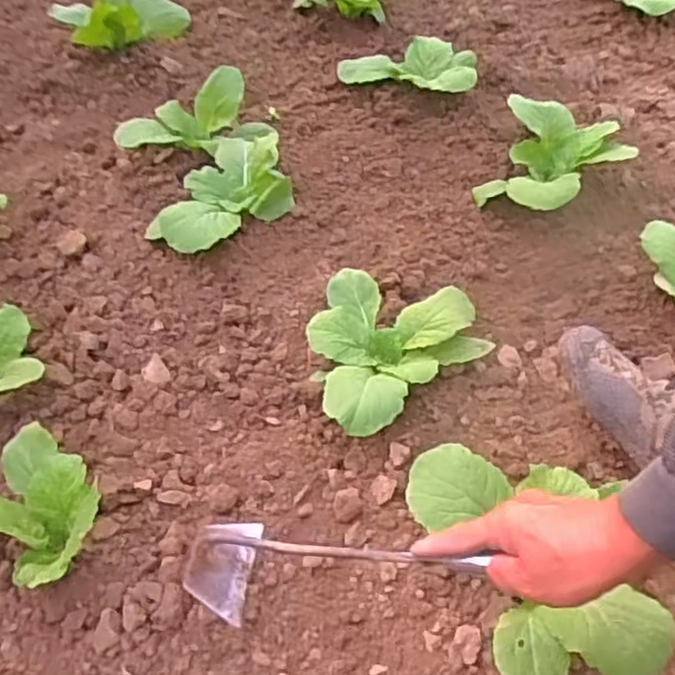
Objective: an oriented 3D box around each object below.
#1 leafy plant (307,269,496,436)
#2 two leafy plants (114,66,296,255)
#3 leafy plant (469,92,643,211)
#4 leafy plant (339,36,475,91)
[{"bbox_3d":[0.040,0.001,0.763,0.224,0.063,0.187,-38,61,-24],"label":"leafy plant"},{"bbox_3d":[-0.178,-0.233,0.947,0.210,0.086,0.299,-15,54,-9],"label":"two leafy plants"},{"bbox_3d":[0.297,-0.236,0.935,0.179,0.086,0.213,20,56,16],"label":"leafy plant"},{"bbox_3d":[0.126,-0.456,1.137,0.228,0.064,0.150,16,55,14],"label":"leafy plant"}]

